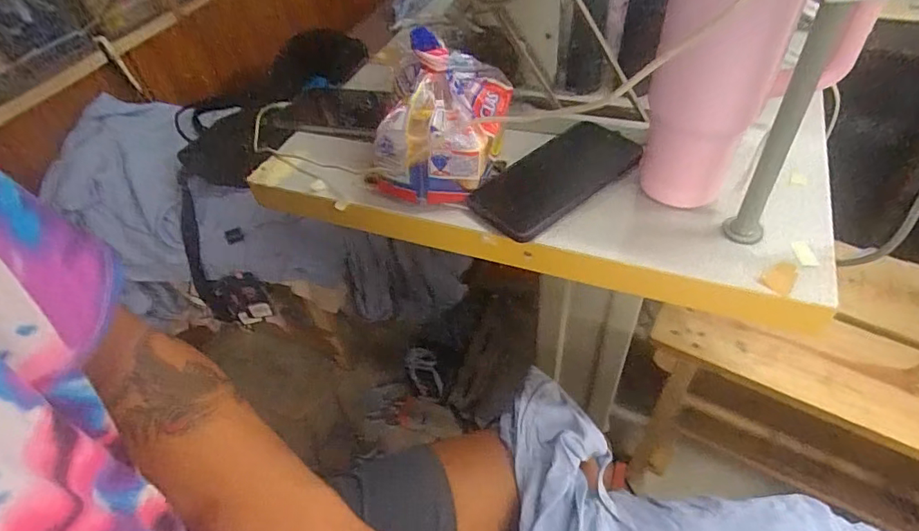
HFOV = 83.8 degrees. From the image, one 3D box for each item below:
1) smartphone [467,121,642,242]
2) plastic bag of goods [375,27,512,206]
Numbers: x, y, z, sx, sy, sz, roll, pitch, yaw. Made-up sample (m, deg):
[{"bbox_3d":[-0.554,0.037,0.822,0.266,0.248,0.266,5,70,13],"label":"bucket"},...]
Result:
[{"bbox_3d":[0.092,-0.085,0.481,0.168,0.012,0.080,-35,53,-19],"label":"smartphone"},{"bbox_3d":[-0.018,-0.135,0.468,0.119,0.112,0.104,3,49,9],"label":"plastic bag of goods"}]

